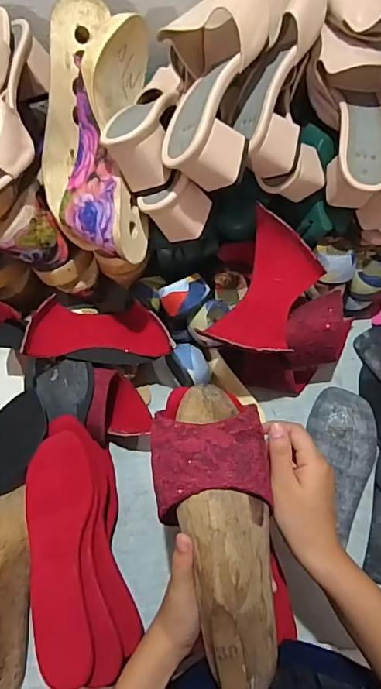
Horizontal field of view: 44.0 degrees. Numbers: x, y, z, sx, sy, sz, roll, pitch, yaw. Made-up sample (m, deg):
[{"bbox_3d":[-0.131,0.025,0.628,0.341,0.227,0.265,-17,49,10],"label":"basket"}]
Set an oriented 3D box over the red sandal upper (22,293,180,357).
[{"bbox_3d":[-0.108,-0.019,0.566,0.165,0.061,0.082,1,66,-16],"label":"red sandal upper"}]

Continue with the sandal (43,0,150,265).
[{"bbox_3d":[-0.100,-0.215,0.487,0.124,0.084,0.266,-4,88,0],"label":"sandal"}]

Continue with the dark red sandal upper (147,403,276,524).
[{"bbox_3d":[0.016,0.095,0.389,0.094,0.032,0.084,-5,67,0],"label":"dark red sandal upper"}]

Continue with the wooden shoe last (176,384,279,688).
[{"bbox_3d":[0.030,0.147,0.364,0.065,0.070,0.232,-9,73,-2],"label":"wooden shoe last"}]

